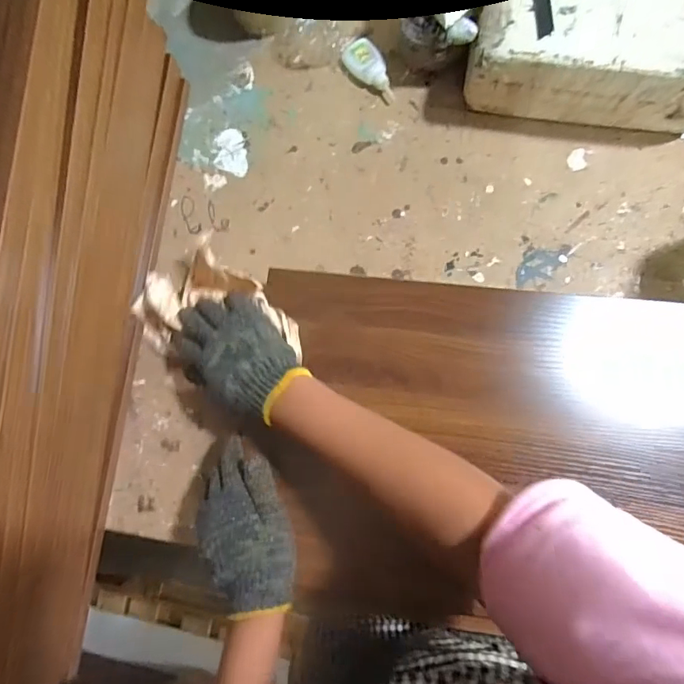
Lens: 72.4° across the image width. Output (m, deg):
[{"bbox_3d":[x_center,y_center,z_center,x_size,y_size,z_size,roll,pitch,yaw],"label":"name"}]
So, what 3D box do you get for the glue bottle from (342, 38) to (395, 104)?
[{"bbox_3d":[0.036,-0.337,0.581,0.042,0.016,0.088,-32,81,-1],"label":"glue bottle"}]

